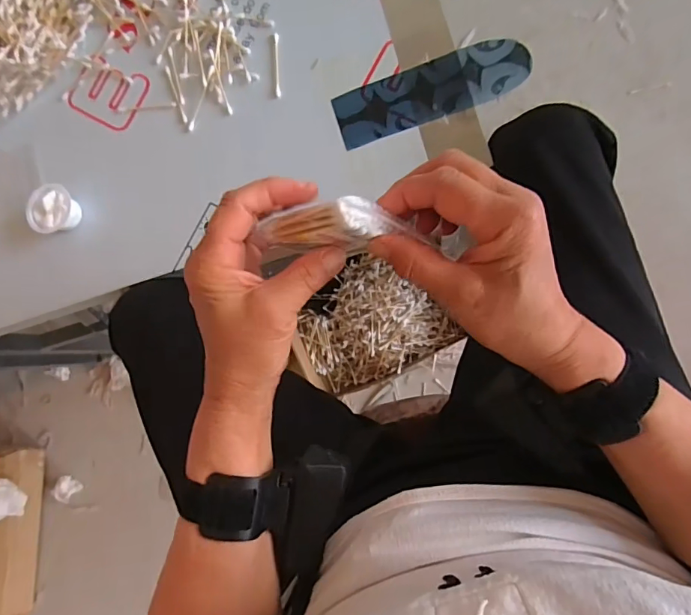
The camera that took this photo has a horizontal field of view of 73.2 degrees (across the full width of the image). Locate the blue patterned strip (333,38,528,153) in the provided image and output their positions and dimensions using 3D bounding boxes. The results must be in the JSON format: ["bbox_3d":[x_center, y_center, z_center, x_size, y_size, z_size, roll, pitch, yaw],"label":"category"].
[{"bbox_3d":[0.086,-0.217,0.468,0.192,0.008,0.061,-18,81,9],"label":"blue patterned strip"}]

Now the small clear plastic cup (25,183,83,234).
[{"bbox_3d":[-0.320,-0.107,0.518,0.049,0.034,0.053,-1,85,11],"label":"small clear plastic cup"}]

